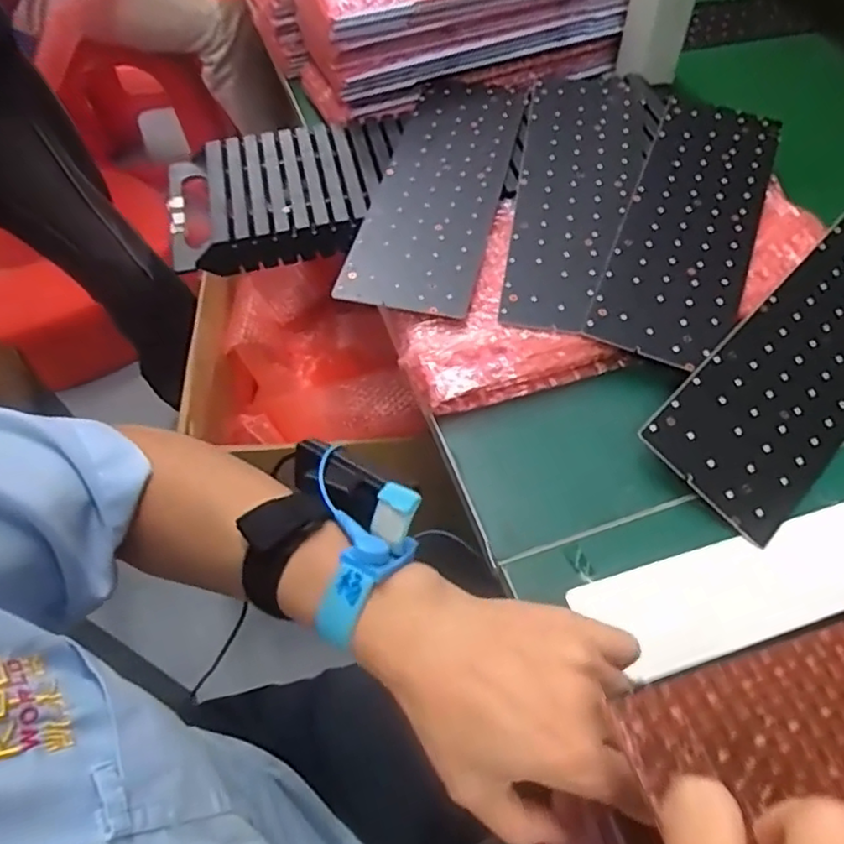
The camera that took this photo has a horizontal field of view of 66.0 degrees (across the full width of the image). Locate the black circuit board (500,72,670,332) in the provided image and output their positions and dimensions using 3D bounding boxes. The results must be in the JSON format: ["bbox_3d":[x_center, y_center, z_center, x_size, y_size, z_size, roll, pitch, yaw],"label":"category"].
[{"bbox_3d":[0.127,-0.180,0.501,0.101,0.009,0.284,9,60,8],"label":"black circuit board"}]

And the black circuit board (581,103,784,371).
[{"bbox_3d":[0.201,-0.151,0.481,0.090,0.004,0.266,21,62,11],"label":"black circuit board"}]

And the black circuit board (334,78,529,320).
[{"bbox_3d":[0.017,-0.190,0.511,0.097,0.007,0.270,11,58,10],"label":"black circuit board"}]

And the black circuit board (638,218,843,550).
[{"bbox_3d":[0.256,-0.043,0.424,0.273,0.004,0.092,-40,78,-22],"label":"black circuit board"}]

